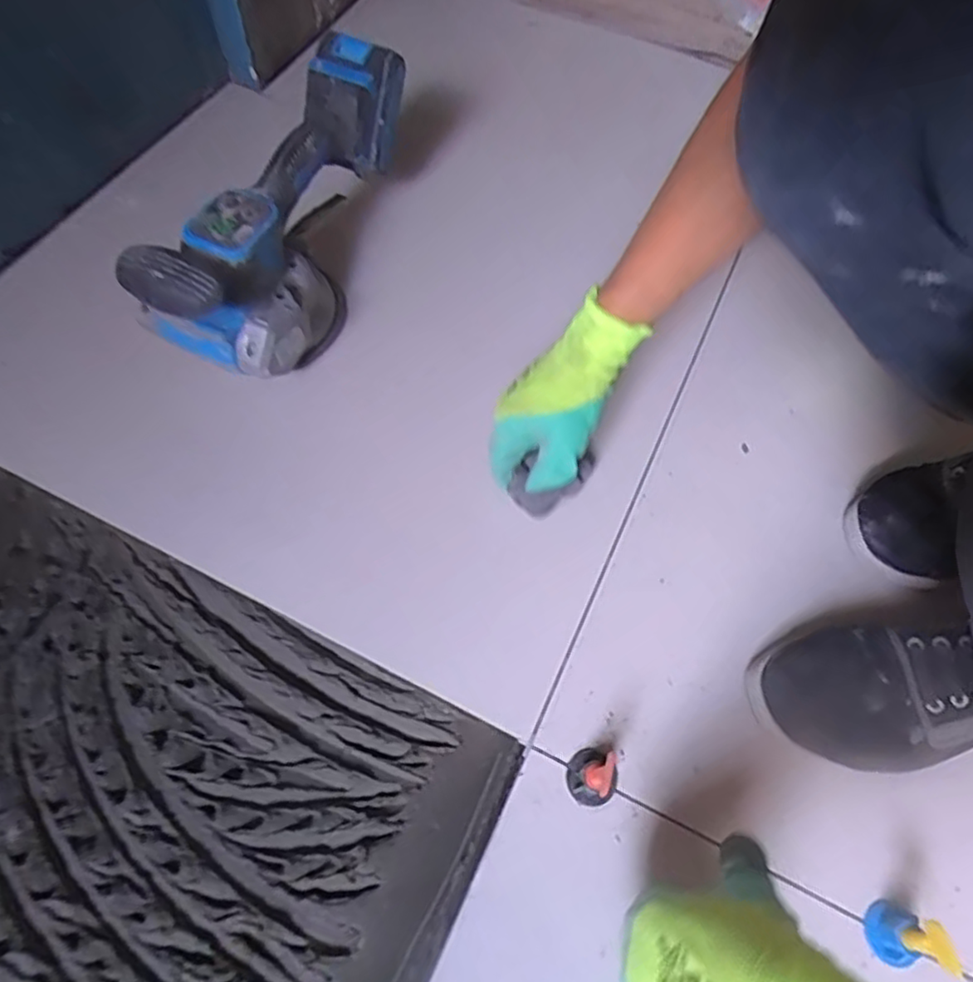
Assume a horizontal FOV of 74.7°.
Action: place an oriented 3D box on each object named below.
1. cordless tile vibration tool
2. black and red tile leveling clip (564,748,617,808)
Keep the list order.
[{"bbox_3d":[-0.165,-0.245,0.546,0.120,0.155,0.305,27,78,11],"label":"cordless tile vibration tool"},{"bbox_3d":[0.069,0.187,0.418,0.029,0.040,0.034,0,63,-3],"label":"black and red tile leveling clip"}]

